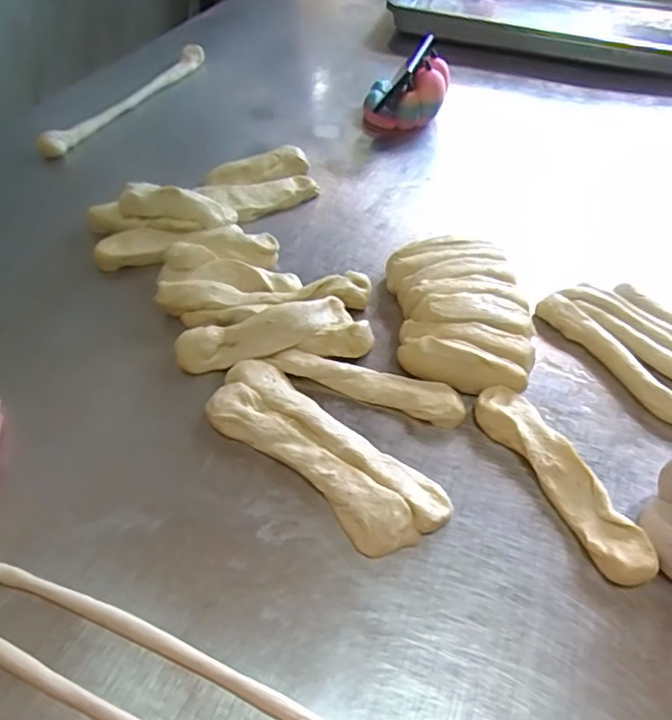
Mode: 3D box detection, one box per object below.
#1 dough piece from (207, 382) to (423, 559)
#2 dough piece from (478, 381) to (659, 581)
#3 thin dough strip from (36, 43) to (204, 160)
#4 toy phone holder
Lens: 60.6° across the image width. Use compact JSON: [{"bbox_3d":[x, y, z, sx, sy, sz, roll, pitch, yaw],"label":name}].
[{"bbox_3d":[-0.022,0.078,0.425,0.184,0.020,0.040,35,55,22],"label":"dough piece"},{"bbox_3d":[0.164,0.086,0.427,0.040,0.021,0.167,-19,54,-19],"label":"dough piece"},{"bbox_3d":[-0.273,-0.360,0.775,0.030,0.031,0.345,19,51,11],"label":"thin dough strip"},{"bbox_3d":[0.097,-0.370,0.789,0.109,0.073,0.093,9,50,3],"label":"toy phone holder"}]

